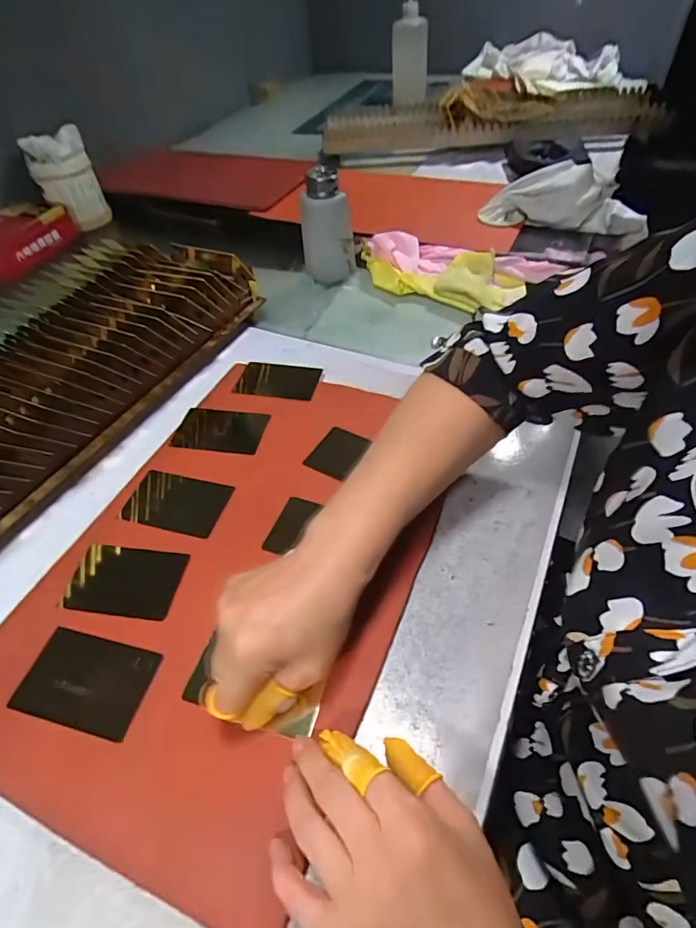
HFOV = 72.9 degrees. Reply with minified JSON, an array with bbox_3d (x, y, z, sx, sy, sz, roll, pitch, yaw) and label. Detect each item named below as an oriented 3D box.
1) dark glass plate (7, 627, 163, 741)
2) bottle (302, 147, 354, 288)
[{"bbox_3d":[-0.169,0.139,0.304,0.084,0.004,0.052,9,50,13],"label":"dark glass plate"},{"bbox_3d":[-0.027,-0.293,0.587,0.064,0.136,0.052,-8,49,-2],"label":"bottle"}]

